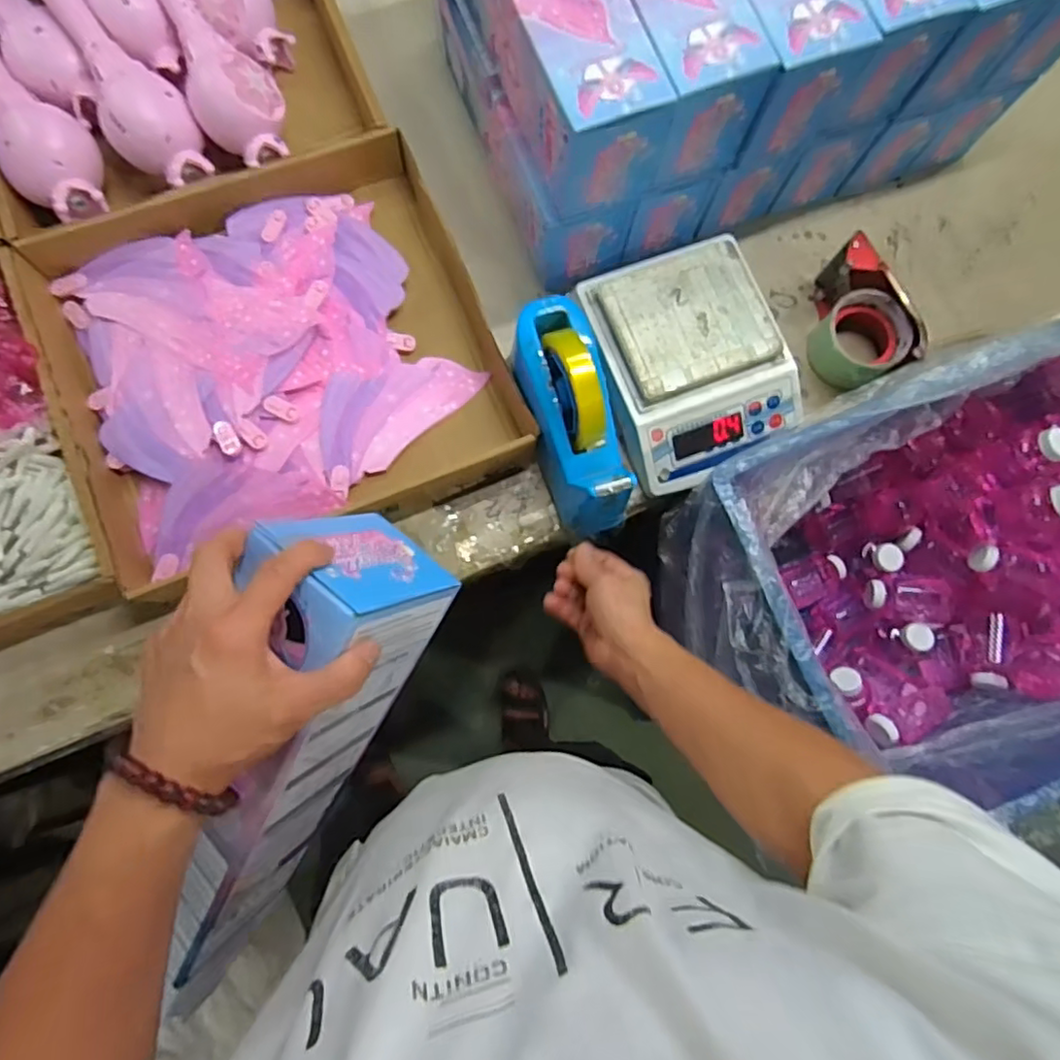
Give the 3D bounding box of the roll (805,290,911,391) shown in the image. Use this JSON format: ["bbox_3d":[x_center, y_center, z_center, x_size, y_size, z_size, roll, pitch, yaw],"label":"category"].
[{"bbox_3d":[0.342,-0.198,0.653,0.069,0.062,0.087,-31,86,-9],"label":"roll"}]

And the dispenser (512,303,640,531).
[{"bbox_3d":[0.039,-0.104,0.584,0.072,0.122,0.209,-16,84,-8],"label":"dispenser"}]

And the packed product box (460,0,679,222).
[{"bbox_3d":[0.008,-0.450,0.543,0.094,0.110,0.337,-23,83,-8],"label":"packed product box"}]

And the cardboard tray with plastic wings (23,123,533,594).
[{"bbox_3d":[-0.239,-0.173,0.623,0.396,0.057,0.371,-22,87,-8],"label":"cardboard tray with plastic wings"}]

